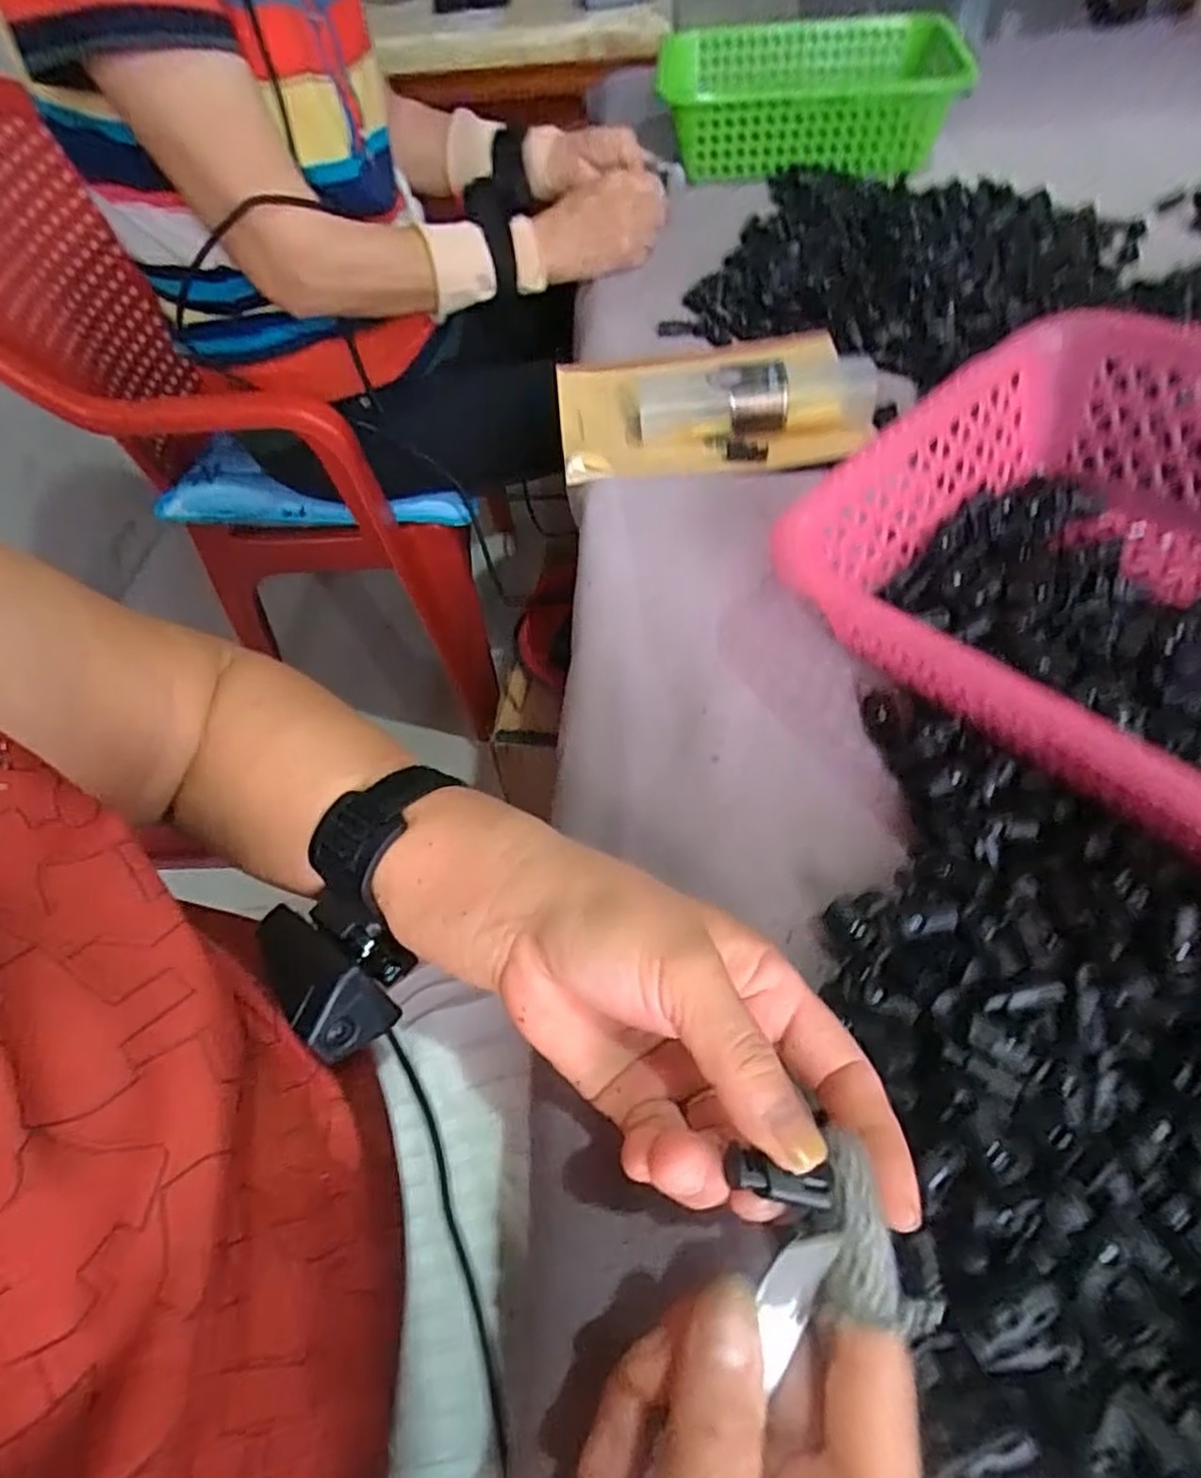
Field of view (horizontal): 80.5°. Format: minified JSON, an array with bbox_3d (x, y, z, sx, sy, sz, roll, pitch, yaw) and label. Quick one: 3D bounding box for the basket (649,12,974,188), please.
[{"bbox_3d":[0.216,-0.669,0.738,0.299,0.073,0.198,0,57,4],"label":"basket"}]

